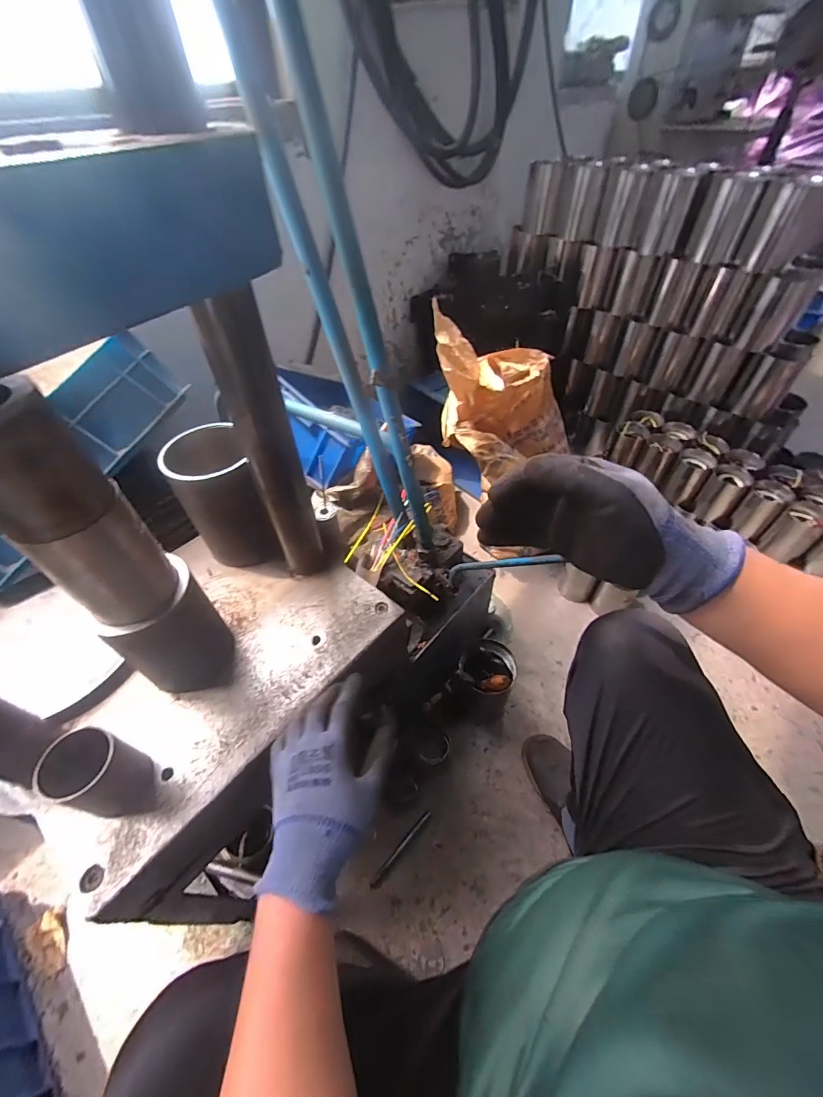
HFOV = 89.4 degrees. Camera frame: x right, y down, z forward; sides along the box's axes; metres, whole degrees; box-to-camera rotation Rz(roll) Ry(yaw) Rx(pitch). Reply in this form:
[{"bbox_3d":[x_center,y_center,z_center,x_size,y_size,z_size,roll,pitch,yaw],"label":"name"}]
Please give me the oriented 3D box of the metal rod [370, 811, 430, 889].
[{"bbox_3d":[-0.019,0.558,0.777,0.013,0.006,0.152,34,58,28],"label":"metal rod"}]

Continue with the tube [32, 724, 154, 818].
[{"bbox_3d":[-0.331,0.242,0.445,0.077,0.104,0.067,1,48,3],"label":"tube"}]

